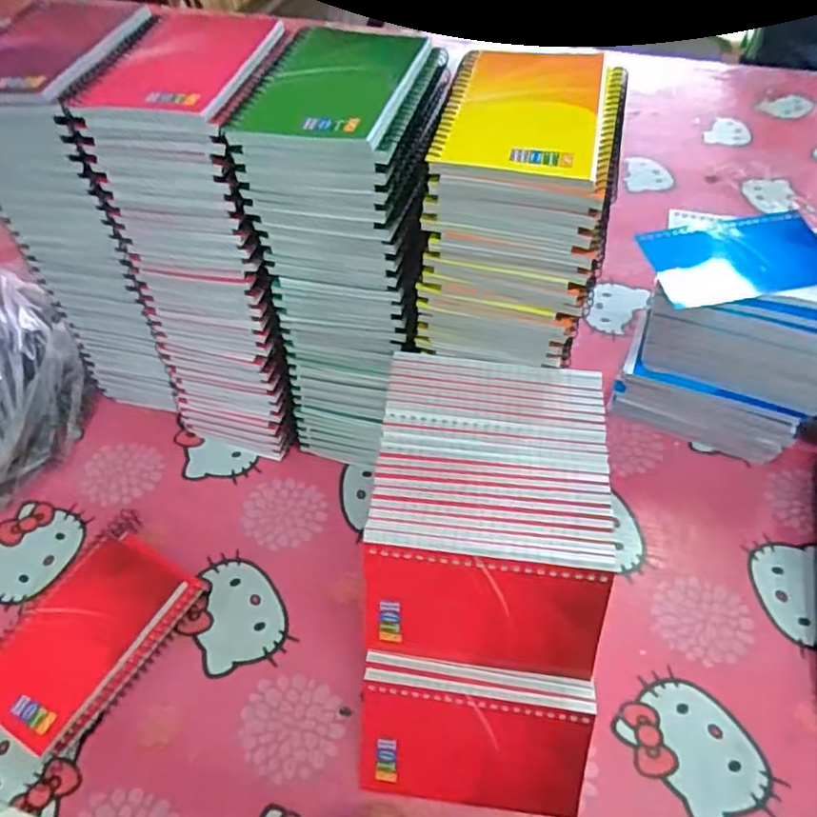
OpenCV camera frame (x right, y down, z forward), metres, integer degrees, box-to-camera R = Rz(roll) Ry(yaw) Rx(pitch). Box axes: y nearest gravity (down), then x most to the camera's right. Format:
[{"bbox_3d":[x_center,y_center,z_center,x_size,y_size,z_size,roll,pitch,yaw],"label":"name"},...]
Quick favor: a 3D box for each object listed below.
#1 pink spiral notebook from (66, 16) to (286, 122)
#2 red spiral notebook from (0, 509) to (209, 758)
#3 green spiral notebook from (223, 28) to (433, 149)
[{"bbox_3d":[-0.137,-0.211,0.400,0.099,0.008,0.120,9,51,9],"label":"pink spiral notebook"},{"bbox_3d":[-0.220,0.153,0.460,0.098,0.018,0.149,23,54,19],"label":"red spiral notebook"},{"bbox_3d":[-0.042,-0.189,0.378,0.087,0.008,0.122,11,51,10],"label":"green spiral notebook"}]

